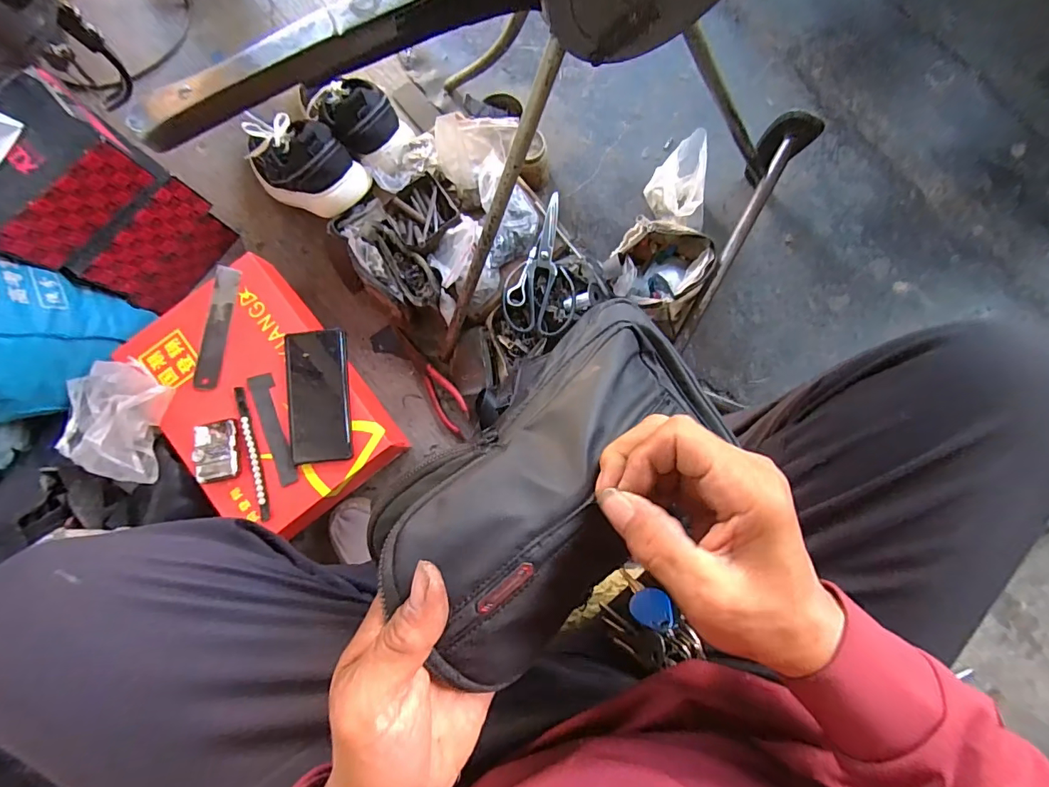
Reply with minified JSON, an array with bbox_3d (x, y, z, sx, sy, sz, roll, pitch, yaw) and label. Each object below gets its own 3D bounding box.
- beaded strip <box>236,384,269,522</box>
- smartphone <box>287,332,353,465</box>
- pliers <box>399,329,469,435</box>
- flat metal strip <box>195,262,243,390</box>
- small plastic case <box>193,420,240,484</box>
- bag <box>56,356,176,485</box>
[{"bbox_3d":[-0.322,0.070,0.566,0.011,0.006,0.158,-15,84,0],"label":"beaded strip"},{"bbox_3d":[-0.254,0.003,0.589,0.074,0.010,0.160,-3,84,2],"label":"smartphone"},{"bbox_3d":[-0.143,-0.022,0.671,0.046,0.030,0.185,-44,85,-2],"label":"pliers"},{"bbox_3d":[-0.377,-0.080,0.586,0.031,0.007,0.149,11,88,0],"label":"flat metal strip"},{"bbox_3d":[-0.358,0.067,0.560,0.046,0.019,0.067,-9,84,1],"label":"small plastic case"},{"bbox_3d":[-0.476,0.030,0.552,0.120,0.050,0.135,7,85,2],"label":"bag"}]

